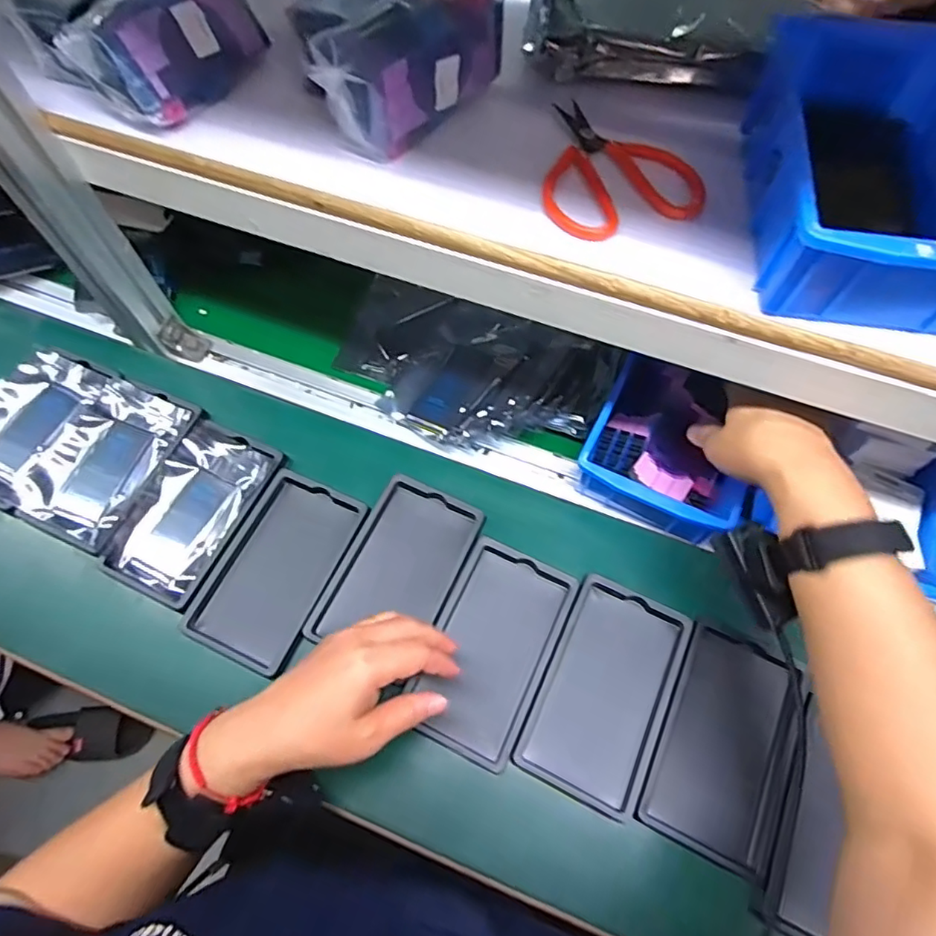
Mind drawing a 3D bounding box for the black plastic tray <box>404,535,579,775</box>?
[{"bbox_3d":[0.018,0.145,0.457,0.091,0.022,0.156,23,65,11],"label":"black plastic tray"}]

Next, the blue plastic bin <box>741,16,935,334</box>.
[{"bbox_3d":[0.241,-0.171,0.333,0.131,0.064,0.198,10,63,4],"label":"blue plastic bin"}]

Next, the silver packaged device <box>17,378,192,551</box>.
[{"bbox_3d":[-0.337,-0.010,0.527,0.094,0.017,0.149,22,65,10],"label":"silver packaged device"}]

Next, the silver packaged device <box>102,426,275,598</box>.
[{"bbox_3d":[-0.248,0.037,0.508,0.087,0.022,0.144,20,64,10],"label":"silver packaged device"}]

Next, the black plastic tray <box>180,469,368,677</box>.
[{"bbox_3d":[-0.161,0.084,0.485,0.095,0.008,0.158,22,65,10],"label":"black plastic tray"}]

